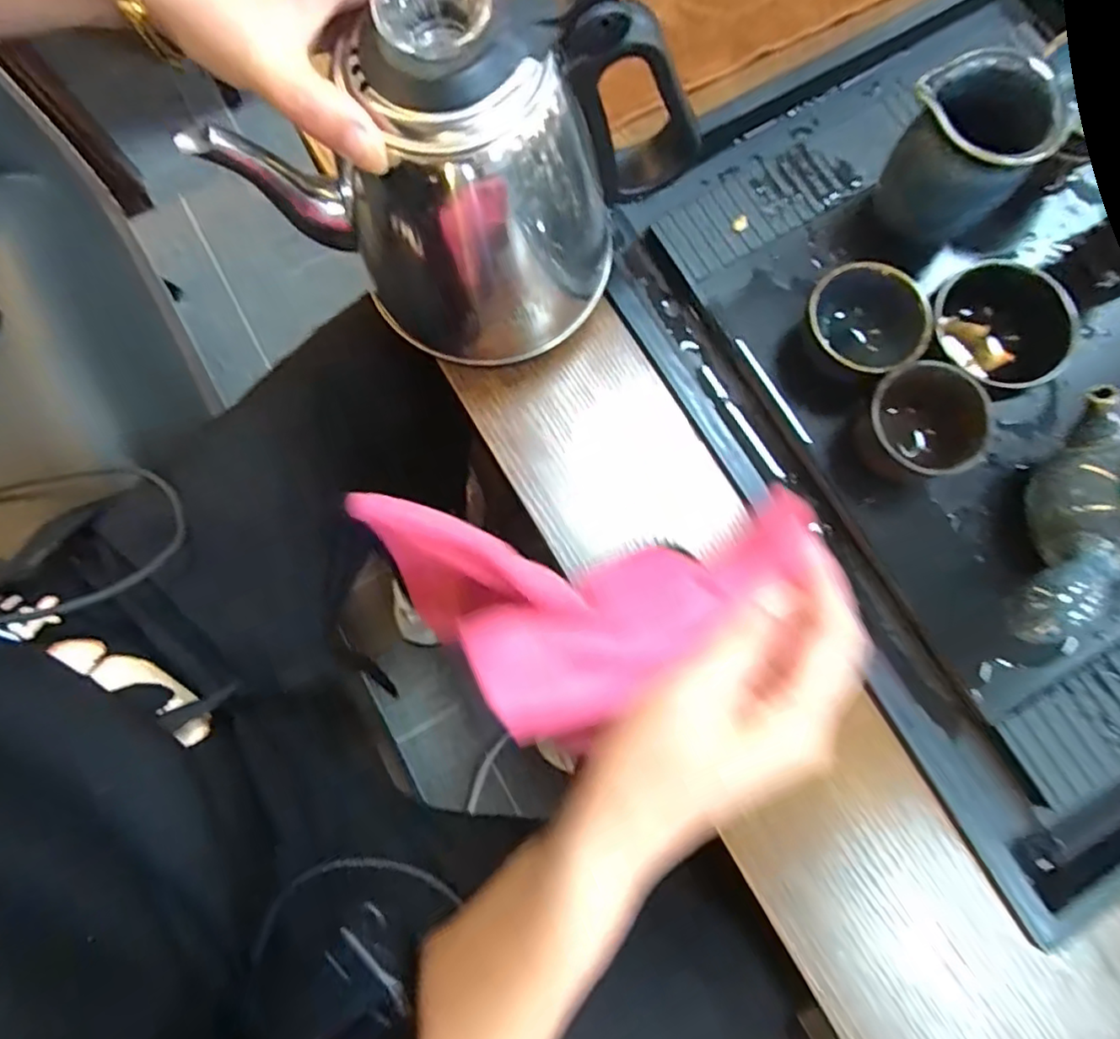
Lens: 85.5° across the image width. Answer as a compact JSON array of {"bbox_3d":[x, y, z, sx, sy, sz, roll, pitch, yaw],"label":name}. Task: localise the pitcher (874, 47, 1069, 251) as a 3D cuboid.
[{"bbox_3d":[0.216,-0.196,0.337,0.070,0.092,0.061,41,81,7],"label":"pitcher"}]

